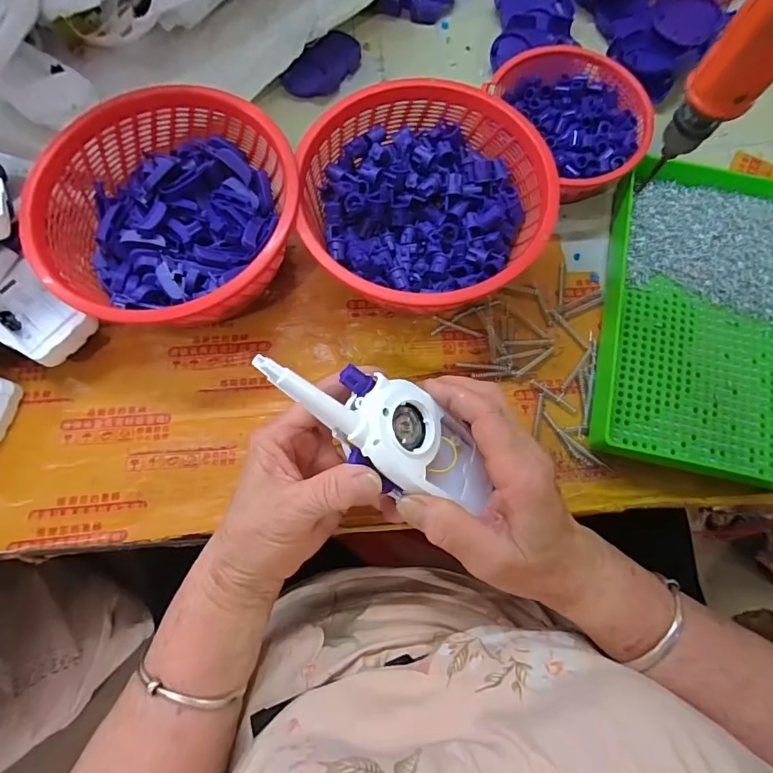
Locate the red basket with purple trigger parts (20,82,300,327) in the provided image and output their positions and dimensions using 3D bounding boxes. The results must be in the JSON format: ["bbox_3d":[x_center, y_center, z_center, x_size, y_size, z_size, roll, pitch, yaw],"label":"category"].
[{"bbox_3d":[-0.154,-0.121,0.344,0.177,0.078,0.172,0,75,-1],"label":"red basket with purple trigger parts"}]

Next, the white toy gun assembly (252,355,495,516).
[{"bbox_3d":[-0.002,0.023,0.259,0.151,0.029,0.057,31,76,-24],"label":"white toy gun assembly"}]

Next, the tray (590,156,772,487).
[{"bbox_3d":[0.247,-0.057,0.354,0.155,0.036,0.248,13,77,2],"label":"tray"}]

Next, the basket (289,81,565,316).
[{"bbox_3d":[0.026,-0.134,0.350,0.175,0.074,0.179,-12,77,-4],"label":"basket"}]

